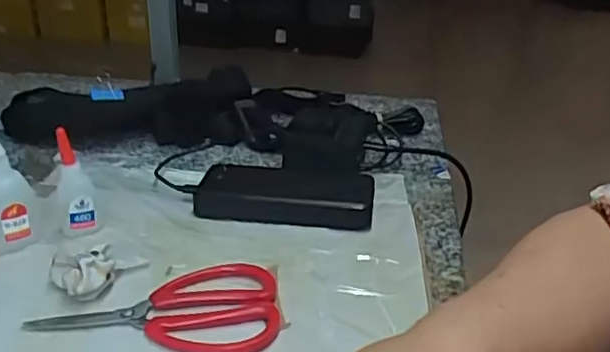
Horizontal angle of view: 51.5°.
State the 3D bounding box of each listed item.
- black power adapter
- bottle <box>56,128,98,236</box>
[{"bbox_3d":[-0.017,0.016,0.568,0.153,0.029,0.064,5,27,6],"label":"black power adapter"},{"bbox_3d":[-0.185,0.006,0.513,0.023,0.093,0.022,-8,29,-18],"label":"bottle"}]

